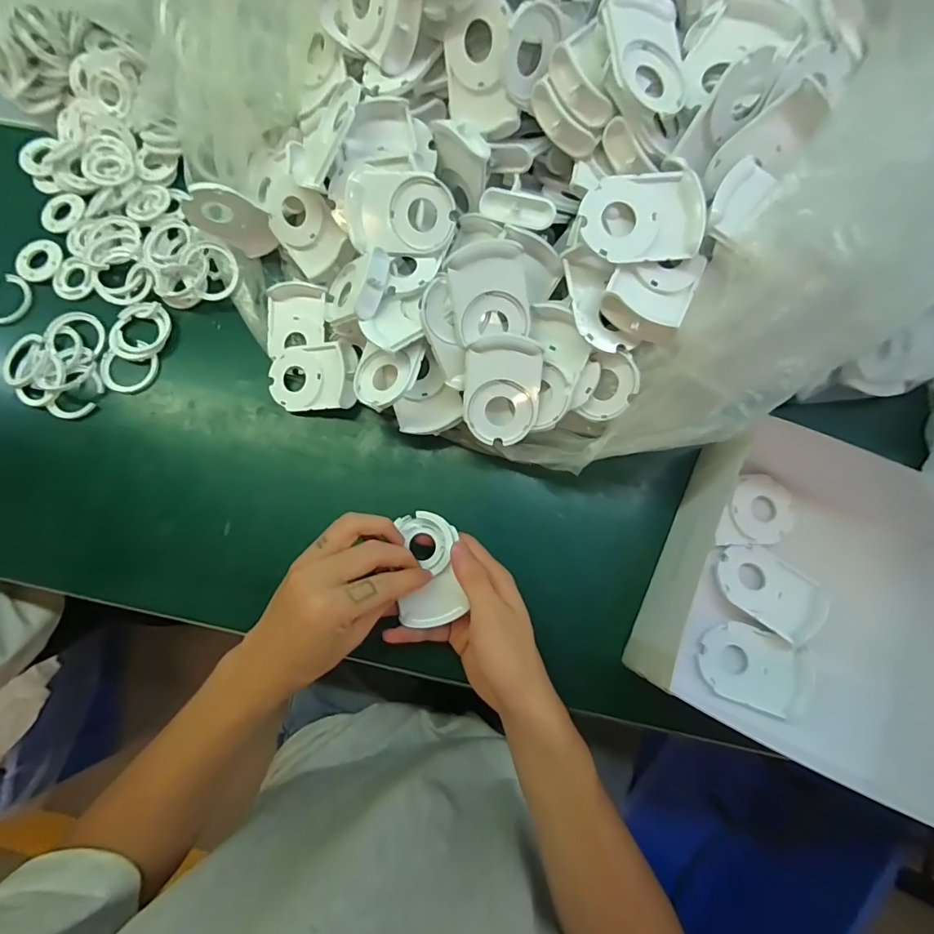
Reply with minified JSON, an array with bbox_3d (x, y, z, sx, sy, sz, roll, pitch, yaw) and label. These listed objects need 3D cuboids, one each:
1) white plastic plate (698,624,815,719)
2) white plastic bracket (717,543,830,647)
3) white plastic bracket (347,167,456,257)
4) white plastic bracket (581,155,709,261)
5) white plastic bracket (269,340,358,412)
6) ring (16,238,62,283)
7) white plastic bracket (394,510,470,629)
[{"bbox_3d":[0.224,0.156,0.364,0.081,0.013,0.055,20,79,5],"label":"white plastic plate"},{"bbox_3d":[0.239,0.097,0.371,0.078,0.010,0.053,41,82,9],"label":"white plastic bracket"},{"bbox_3d":[-0.051,-0.201,0.374,0.082,0.021,0.057,5,116,2],"label":"white plastic bracket"},{"bbox_3d":[0.116,-0.167,0.315,0.078,0.015,0.058,-4,89,1],"label":"white plastic bracket"},{"bbox_3d":[-0.137,-0.079,0.420,0.085,0.020,0.057,0,87,17],"label":"white plastic bracket"},{"bbox_3d":[-0.422,-0.205,0.465,0.042,0.009,0.044,0,78,1],"label":"ring"},{"bbox_3d":[-0.028,0.077,0.359,0.047,0.018,0.082,-4,80,0],"label":"white plastic bracket"}]

